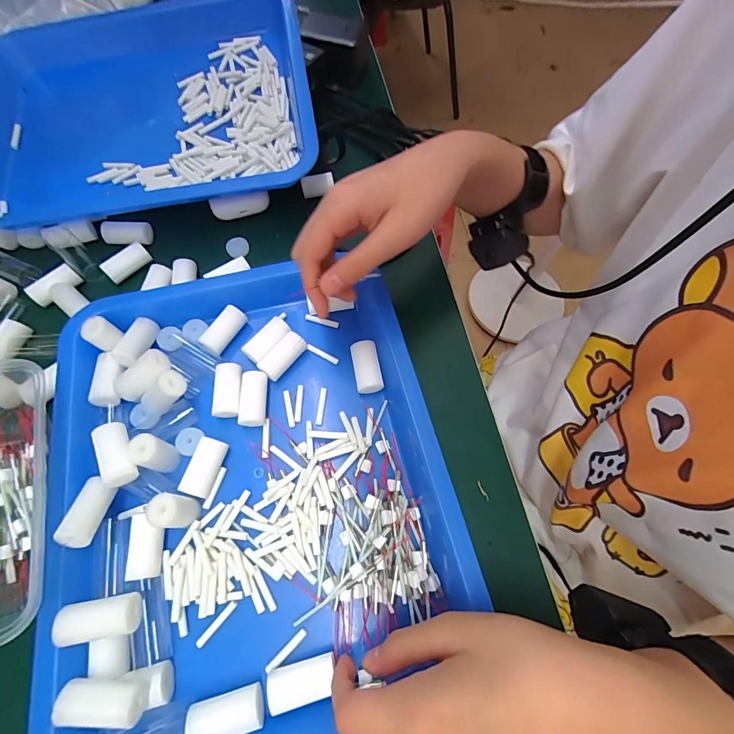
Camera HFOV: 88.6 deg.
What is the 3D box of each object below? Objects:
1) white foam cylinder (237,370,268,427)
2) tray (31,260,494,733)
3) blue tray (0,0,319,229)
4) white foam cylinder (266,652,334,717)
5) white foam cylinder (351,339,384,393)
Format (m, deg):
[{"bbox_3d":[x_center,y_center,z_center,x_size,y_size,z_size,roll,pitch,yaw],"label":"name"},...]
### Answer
[{"bbox_3d":[-0.089,0.025,0.296,0.020,0.014,0.042,-2,67,-2],"label":"white foam cylinder"},{"bbox_3d":[-0.076,0.072,0.268,0.268,0.039,0.321,-15,68,-7],"label":"tray"},{"bbox_3d":[-0.236,-0.250,0.370,0.355,0.069,0.246,-8,68,-5],"label":"blue tray"},{"bbox_3d":[-0.039,0.190,0.227,0.041,0.015,0.020,-13,68,-7],"label":"white foam cylinder"},{"bbox_3d":[-0.001,0.000,0.309,0.022,0.017,0.039,-12,68,-6],"label":"white foam cylinder"}]

